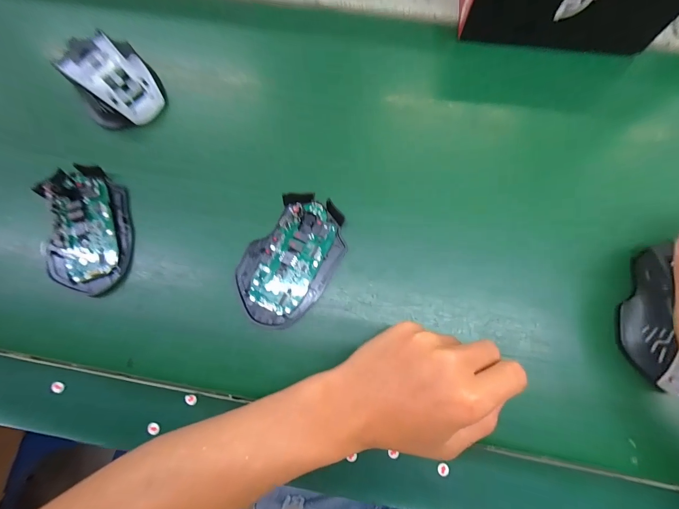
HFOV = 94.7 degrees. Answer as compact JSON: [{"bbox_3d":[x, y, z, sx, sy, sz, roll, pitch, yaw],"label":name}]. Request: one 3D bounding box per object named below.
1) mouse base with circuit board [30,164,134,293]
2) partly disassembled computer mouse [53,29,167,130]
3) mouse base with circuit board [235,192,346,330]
[{"bbox_3d":[-0.222,-0.024,0.275,0.065,0.024,0.114,-10,76,-1],"label":"mouse base with circuit board"},{"bbox_3d":[-0.216,-0.165,0.301,0.067,0.041,0.077,-38,79,-7],"label":"partly disassembled computer mouse"},{"bbox_3d":[-0.040,0.004,0.267,0.069,0.018,0.112,31,79,8],"label":"mouse base with circuit board"}]

